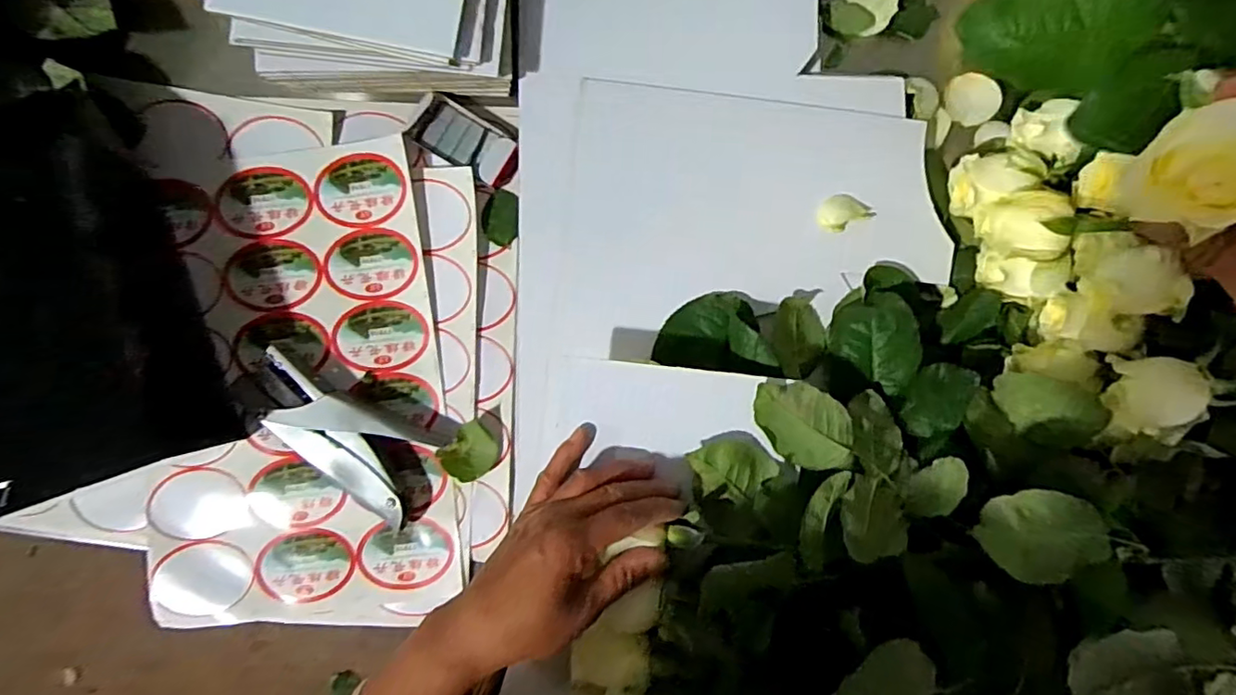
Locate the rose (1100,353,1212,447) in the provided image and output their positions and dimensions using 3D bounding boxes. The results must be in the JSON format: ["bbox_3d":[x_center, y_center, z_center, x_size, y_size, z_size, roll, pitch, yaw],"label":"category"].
[{"bbox_3d":[0.325,0.030,0.365,0.046,0.040,0.047,16,90,0],"label":"rose"}]

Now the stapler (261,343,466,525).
[{"bbox_3d":[-0.200,0.067,0.432,0.138,0.027,0.080,23,90,0],"label":"stapler"}]

